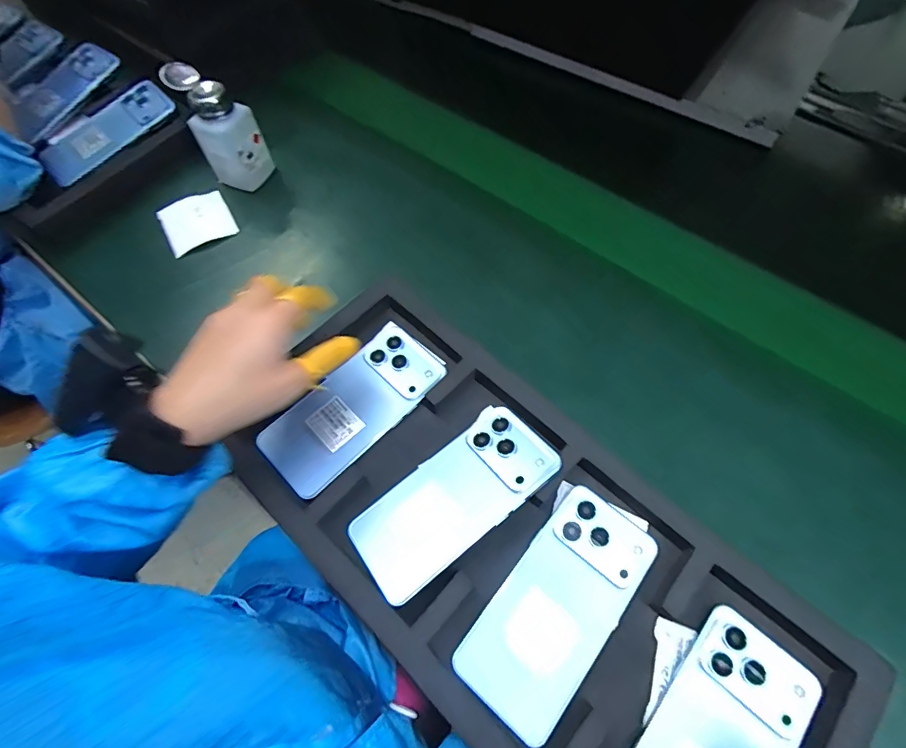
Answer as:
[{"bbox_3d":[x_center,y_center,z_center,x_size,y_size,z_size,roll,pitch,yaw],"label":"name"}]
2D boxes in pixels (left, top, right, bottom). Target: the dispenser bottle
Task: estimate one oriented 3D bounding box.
[{"bbox_3d":[-0.256,-0.274,0.499,0.067,0.120,0.061,0,63,0],"label":"dispenser bottle"}]

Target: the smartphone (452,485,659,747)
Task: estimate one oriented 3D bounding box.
[{"bbox_3d":[0.077,0.165,0.321,0.076,0.010,0.162,38,69,17],"label":"smartphone"}]

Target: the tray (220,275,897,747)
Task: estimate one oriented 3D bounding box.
[{"bbox_3d":[0.042,0.125,0.329,0.470,0.020,0.216,41,69,17],"label":"tray"}]

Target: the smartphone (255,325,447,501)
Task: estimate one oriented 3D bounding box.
[{"bbox_3d":[-0.087,0.029,0.397,0.076,0.015,0.165,39,69,18],"label":"smartphone"}]

